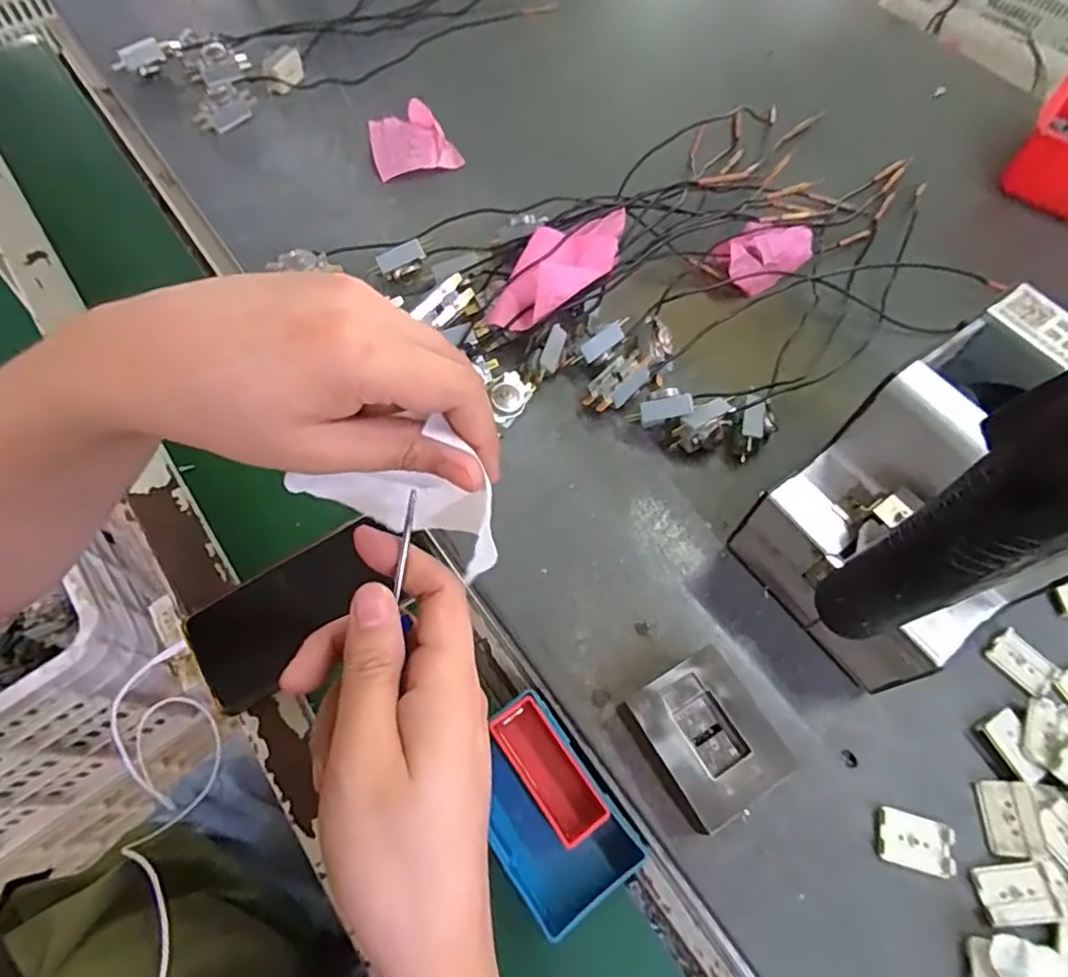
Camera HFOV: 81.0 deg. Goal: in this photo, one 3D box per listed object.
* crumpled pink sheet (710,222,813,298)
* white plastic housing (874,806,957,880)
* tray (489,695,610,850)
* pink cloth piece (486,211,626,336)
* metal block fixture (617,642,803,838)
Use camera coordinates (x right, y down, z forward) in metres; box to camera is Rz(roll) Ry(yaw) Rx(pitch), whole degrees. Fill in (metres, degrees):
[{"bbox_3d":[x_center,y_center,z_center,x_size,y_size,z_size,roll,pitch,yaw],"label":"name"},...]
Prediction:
[{"bbox_3d":[0.198,-0.201,0.527,0.083,0.013,0.052,-34,94,-9],"label":"crumpled pink sheet"},{"bbox_3d":[0.215,0.200,0.353,0.042,0.004,0.028,15,66,6],"label":"white plastic housing"},{"bbox_3d":[0.008,0.170,0.377,0.032,0.014,0.082,-33,69,-14],"label":"tray"},{"bbox_3d":[0.023,-0.171,0.486,0.060,0.024,0.132,33,68,14],"label":"pink cloth piece"},{"bbox_3d":[0.100,0.145,0.367,0.070,0.028,0.079,-29,69,-13],"label":"metal block fixture"}]

